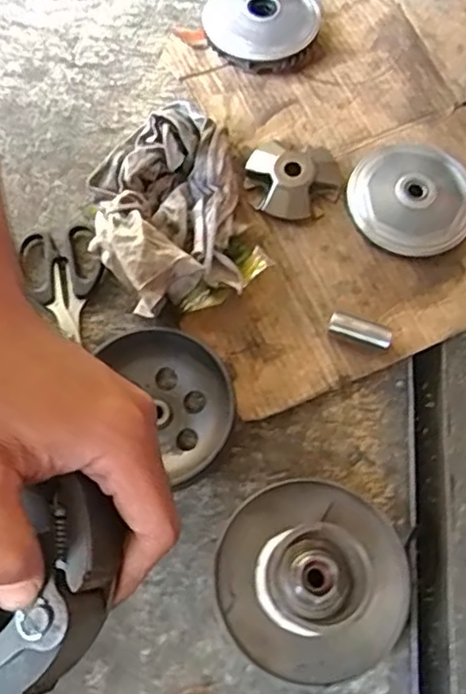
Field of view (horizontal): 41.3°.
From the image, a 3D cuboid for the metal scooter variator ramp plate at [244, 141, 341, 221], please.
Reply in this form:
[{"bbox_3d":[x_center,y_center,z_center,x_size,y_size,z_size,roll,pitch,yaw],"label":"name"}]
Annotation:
[{"bbox_3d":[0.055,-0.154,0.566,0.085,0.022,0.080,0,70,1],"label":"metal scooter variator ramp plate"}]

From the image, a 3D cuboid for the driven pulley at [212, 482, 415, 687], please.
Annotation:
[{"bbox_3d":[0.050,0.156,0.424,0.120,0.081,0.126,0,70,1],"label":"driven pulley"}]

